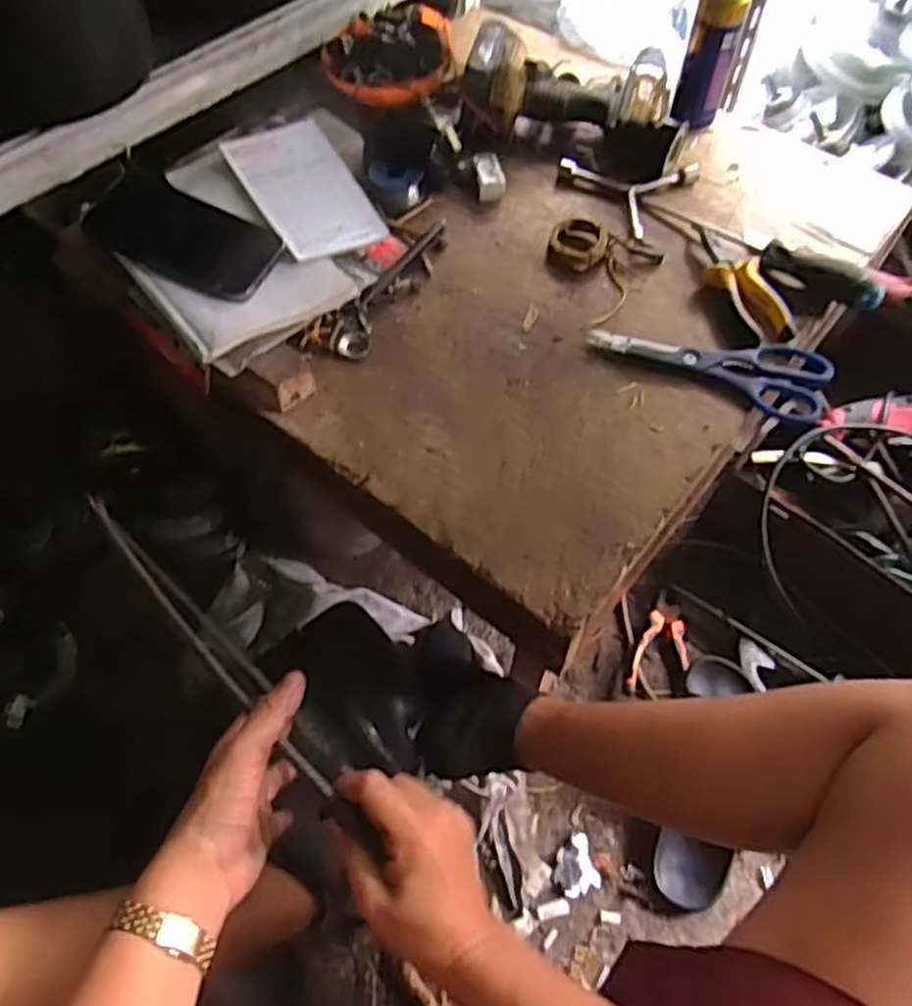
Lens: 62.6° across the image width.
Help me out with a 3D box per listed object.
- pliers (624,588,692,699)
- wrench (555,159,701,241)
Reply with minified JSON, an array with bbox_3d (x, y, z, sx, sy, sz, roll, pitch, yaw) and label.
[{"bbox_3d":[0.236,0.160,0.863,0.065,0.011,0.129,11,59,5],"label":"pliers"},{"bbox_3d":[0.177,-0.341,0.785,0.124,0.020,0.125,39,65,20],"label":"wrench"}]

